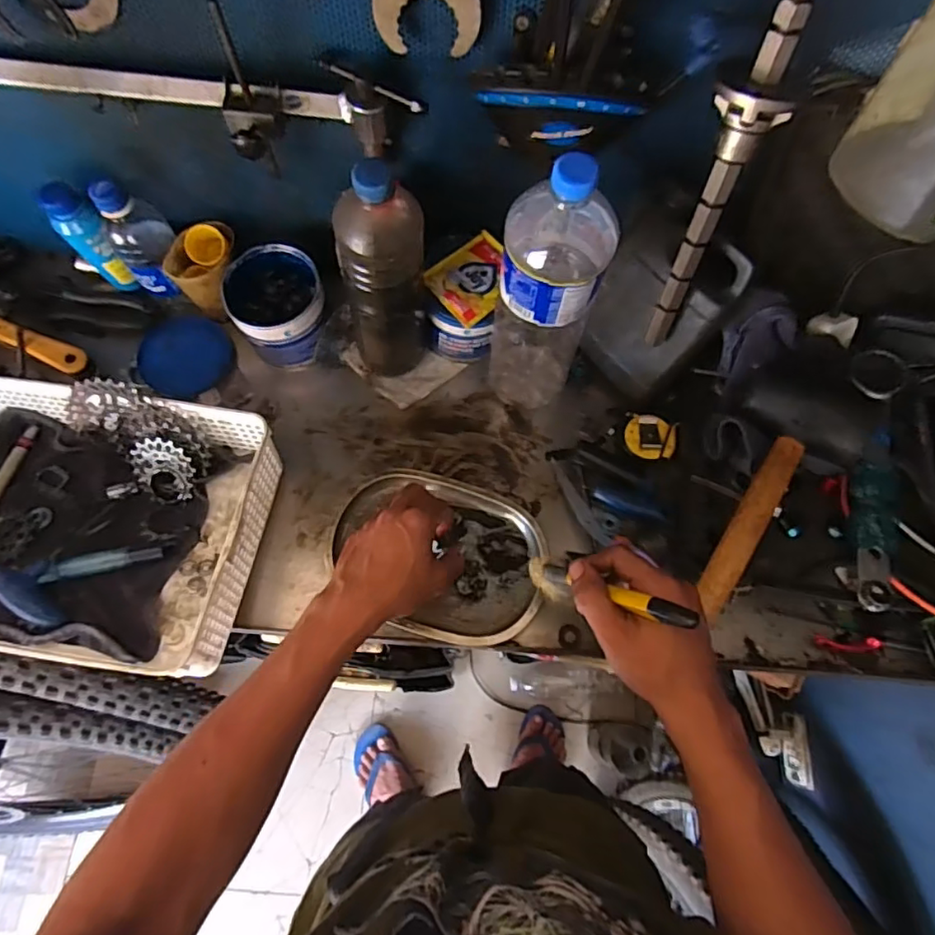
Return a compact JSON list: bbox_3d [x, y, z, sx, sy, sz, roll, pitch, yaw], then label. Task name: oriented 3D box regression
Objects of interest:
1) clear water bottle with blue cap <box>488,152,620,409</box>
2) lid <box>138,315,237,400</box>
[{"bbox_3d":[0.072,-0.152,0.542,0.085,0.309,0.090,14,70,4],"label":"clear water bottle with blue cap"},{"bbox_3d":[-0.326,-0.129,0.676,0.102,0.014,0.097,0,70,-1],"label":"lid"}]

